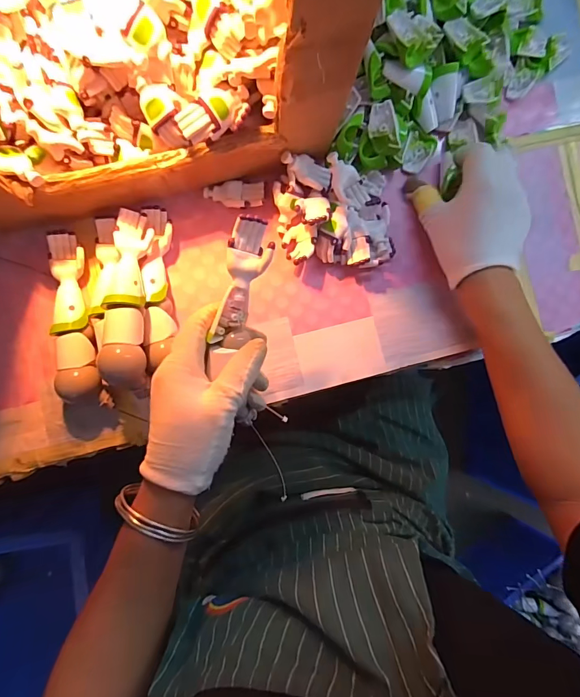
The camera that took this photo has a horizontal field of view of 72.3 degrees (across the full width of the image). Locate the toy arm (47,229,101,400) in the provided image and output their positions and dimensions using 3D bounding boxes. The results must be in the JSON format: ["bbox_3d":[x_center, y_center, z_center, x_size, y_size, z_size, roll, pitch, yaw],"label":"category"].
[{"bbox_3d":[-0.191,-0.029,0.349,0.031,0.027,0.147,-9,89,-6],"label":"toy arm"}]

